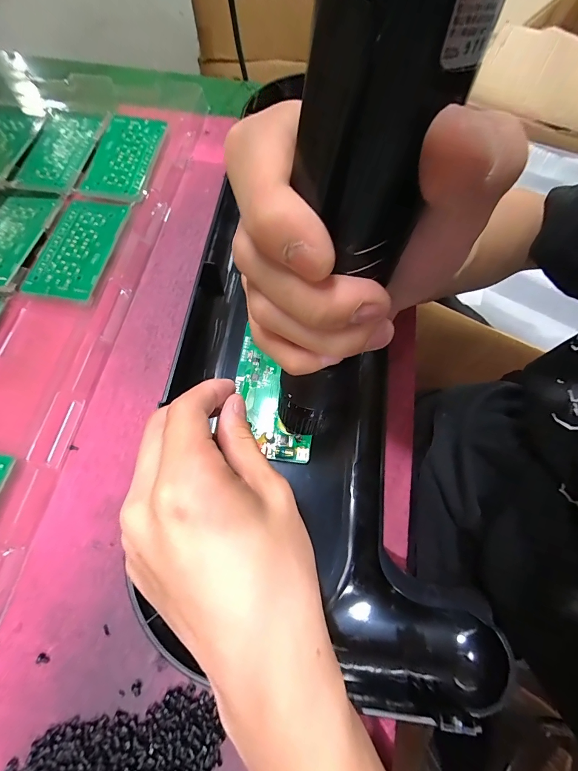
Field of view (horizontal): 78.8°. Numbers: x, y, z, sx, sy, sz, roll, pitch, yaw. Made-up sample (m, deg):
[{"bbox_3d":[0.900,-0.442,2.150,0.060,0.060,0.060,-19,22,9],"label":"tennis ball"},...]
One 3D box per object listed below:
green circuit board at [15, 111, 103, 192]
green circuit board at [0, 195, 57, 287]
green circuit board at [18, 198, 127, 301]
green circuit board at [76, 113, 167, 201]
[{"bbox_3d":[-0.237,-0.242,0.360,0.063,0.006,0.107,8,68,2],"label":"green circuit board"},{"bbox_3d":[-0.257,-0.134,0.315,0.060,0.004,0.105,7,68,1],"label":"green circuit board"},{"bbox_3d":[-0.184,-0.121,0.306,0.061,0.005,0.106,9,68,2],"label":"green circuit board"},{"bbox_3d":[-0.167,-0.230,0.353,0.062,0.006,0.111,5,68,1],"label":"green circuit board"}]

